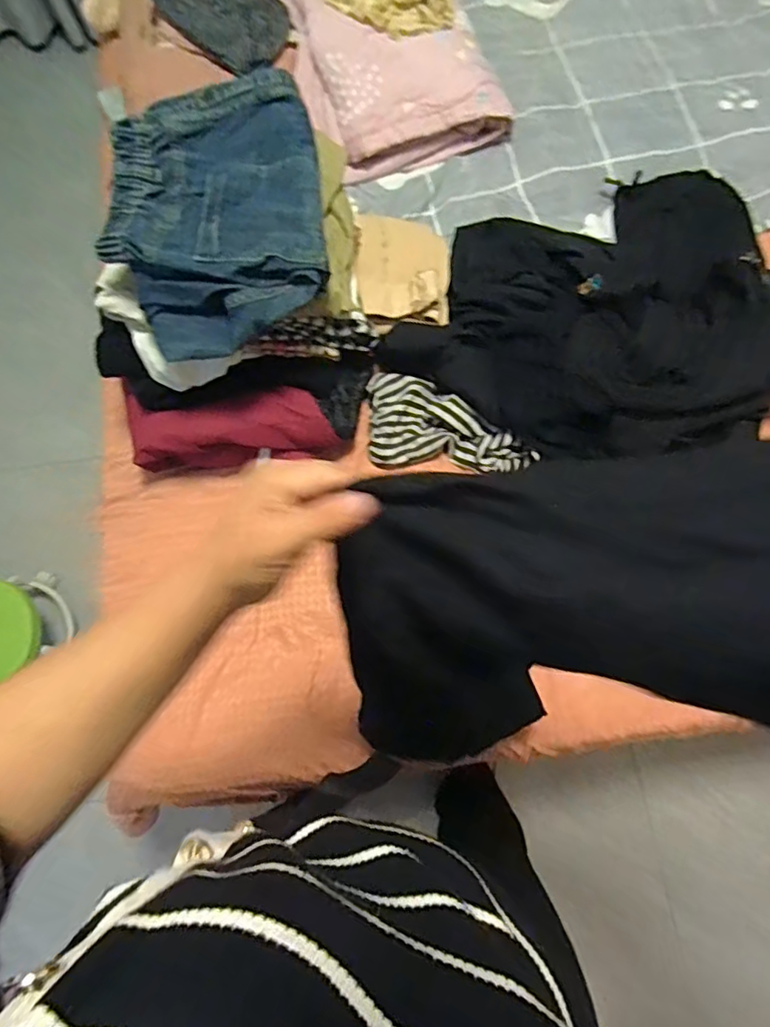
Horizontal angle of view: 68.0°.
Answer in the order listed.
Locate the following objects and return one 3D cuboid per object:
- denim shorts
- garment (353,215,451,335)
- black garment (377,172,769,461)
[{"bbox_3d":[-0.197,-0.352,0.677,0.244,0.083,0.323,-6,74,2],"label":"denim shorts"},{"bbox_3d":[0.028,-0.366,0.865,0.139,0.054,0.205,1,74,4],"label":"garment"},{"bbox_3d":[0.339,-0.361,0.871,0.482,0.138,0.558,26,75,9],"label":"black garment"}]

